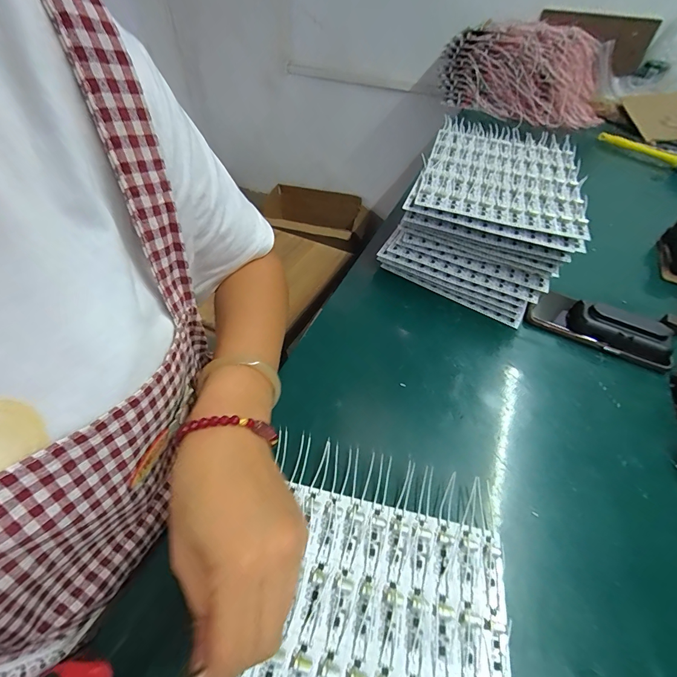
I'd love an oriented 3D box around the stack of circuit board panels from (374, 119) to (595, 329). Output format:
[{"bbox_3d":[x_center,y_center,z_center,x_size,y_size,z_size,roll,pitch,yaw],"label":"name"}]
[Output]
[{"bbox_3d":[0.216,-0.181,0.519,0.215,0.133,0.279,23,50,13],"label":"stack of circuit board panels"}]

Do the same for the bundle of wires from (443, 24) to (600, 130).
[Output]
[{"bbox_3d":[0.489,-0.718,0.956,0.450,0.187,0.123,23,54,19],"label":"bundle of wires"}]

